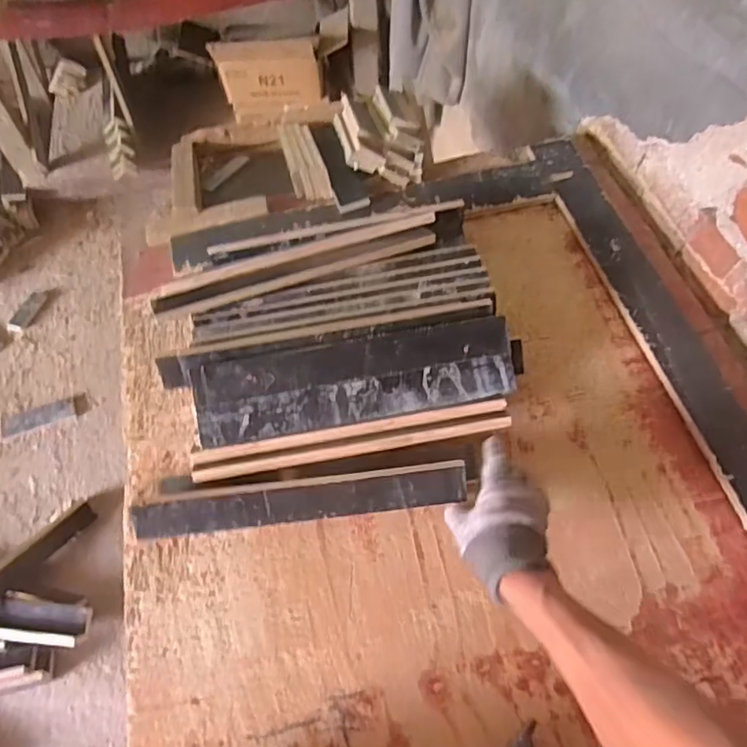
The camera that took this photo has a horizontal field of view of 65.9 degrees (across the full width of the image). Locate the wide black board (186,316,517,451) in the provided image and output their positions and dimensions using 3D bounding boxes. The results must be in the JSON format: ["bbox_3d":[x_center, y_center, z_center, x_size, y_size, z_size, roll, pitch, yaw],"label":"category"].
[{"bbox_3d":[-0.022,0.009,0.674,0.367,0.009,0.100,-9,92,-3],"label":"wide black board"}]

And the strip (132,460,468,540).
[{"bbox_3d":[-0.082,0.146,0.646,0.368,0.050,0.014,-8,15,-1],"label":"strip"}]

